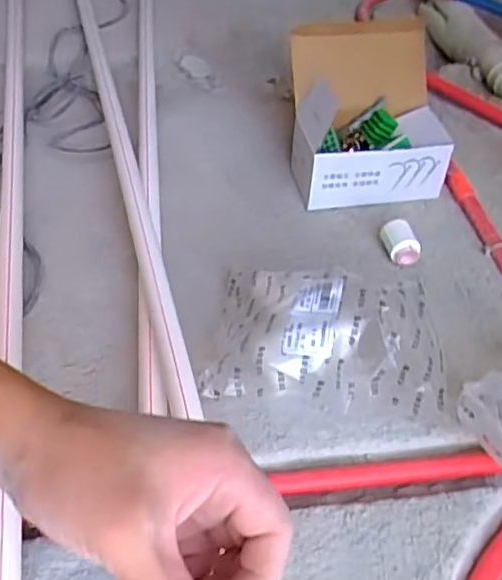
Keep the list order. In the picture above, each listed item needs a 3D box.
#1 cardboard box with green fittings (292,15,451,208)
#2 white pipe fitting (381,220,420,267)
[{"bbox_3d":[0.144,-0.227,0.788,0.193,0.168,0.171,-8,45,-9],"label":"cardboard box with green fittings"},{"bbox_3d":[0.174,-0.055,0.710,0.033,0.033,0.049,-10,46,-11],"label":"white pipe fitting"}]

